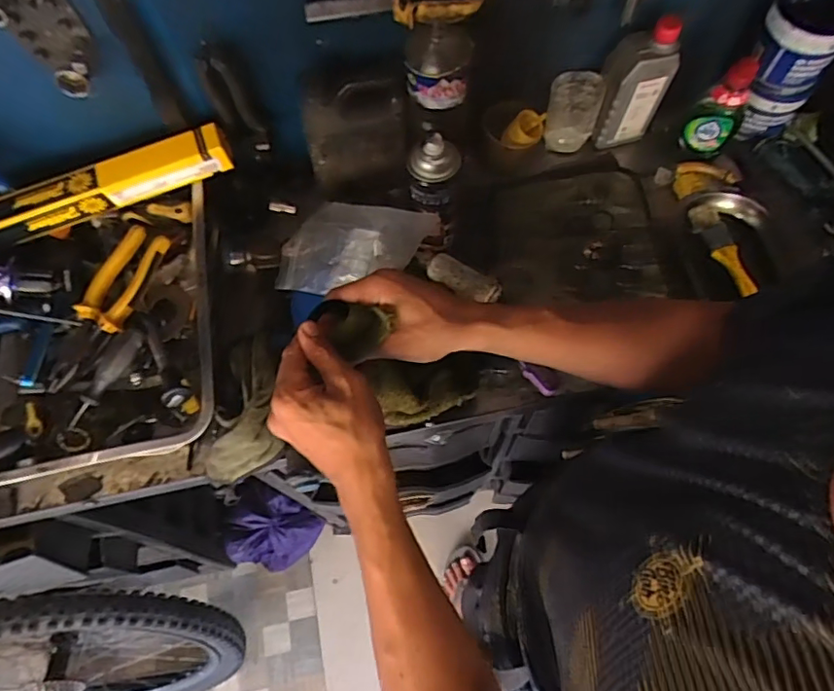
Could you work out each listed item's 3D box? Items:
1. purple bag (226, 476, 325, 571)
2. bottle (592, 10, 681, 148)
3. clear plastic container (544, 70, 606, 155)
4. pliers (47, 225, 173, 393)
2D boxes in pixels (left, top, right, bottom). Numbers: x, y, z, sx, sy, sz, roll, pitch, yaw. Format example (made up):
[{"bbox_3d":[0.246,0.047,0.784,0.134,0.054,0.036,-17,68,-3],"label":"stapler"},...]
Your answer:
[{"bbox_3d":[-0.350,0.455,1.341,0.181,0.231,0.180,26,70,13],"label":"purple bag"},{"bbox_3d":[0.292,-0.349,0.751,0.086,0.173,0.051,-3,66,1],"label":"bottle"},{"bbox_3d":[0.218,-0.325,0.782,0.070,0.094,0.055,12,67,7],"label":"clear plastic container"},{"bbox_3d":[-0.360,-0.042,0.646,0.066,0.037,0.205,24,80,13],"label":"pliers"}]

